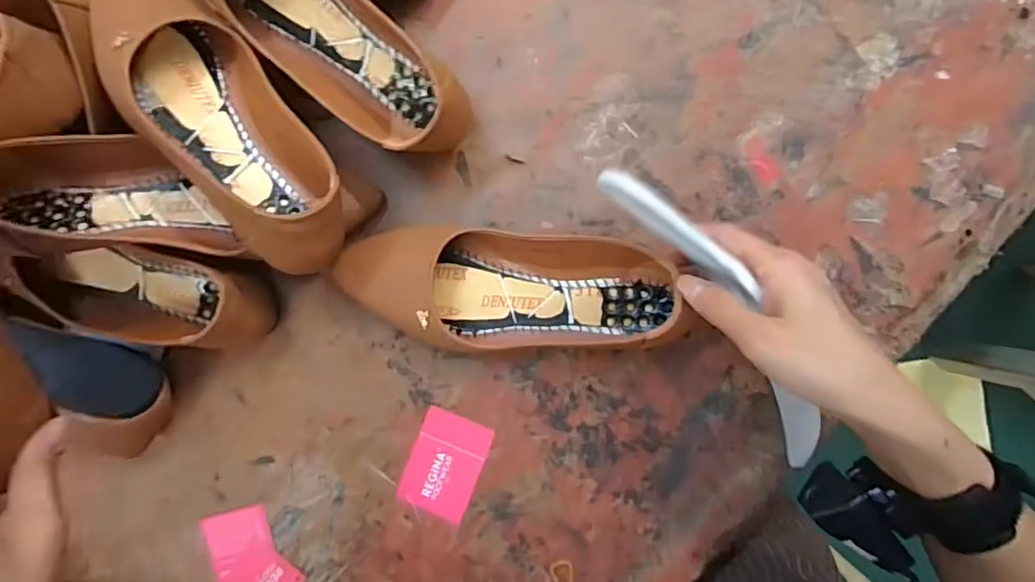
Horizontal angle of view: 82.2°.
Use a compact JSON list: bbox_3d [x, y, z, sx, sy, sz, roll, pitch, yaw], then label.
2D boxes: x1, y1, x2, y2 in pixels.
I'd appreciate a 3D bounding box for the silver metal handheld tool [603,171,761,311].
[{"bbox_3d":[0.090,-0.031,0.327,0.106,0.014,0.015,39,96,-1],"label":"silver metal handheld tool"}]

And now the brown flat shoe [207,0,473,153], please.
[{"bbox_3d":[-0.132,-0.174,0.380,0.236,0.062,0.077,43,96,-9],"label":"brown flat shoe"}]

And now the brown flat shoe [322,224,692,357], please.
[{"bbox_3d":[-0.002,0.001,0.407,0.231,0.051,0.084,2,91,8],"label":"brown flat shoe"}]

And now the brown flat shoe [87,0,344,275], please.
[{"bbox_3d":[-0.196,-0.117,0.381,0.244,0.064,0.081,45,96,5],"label":"brown flat shoe"}]

